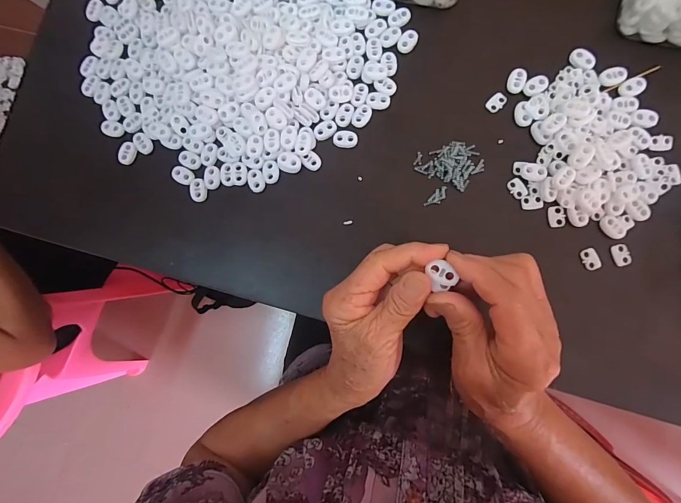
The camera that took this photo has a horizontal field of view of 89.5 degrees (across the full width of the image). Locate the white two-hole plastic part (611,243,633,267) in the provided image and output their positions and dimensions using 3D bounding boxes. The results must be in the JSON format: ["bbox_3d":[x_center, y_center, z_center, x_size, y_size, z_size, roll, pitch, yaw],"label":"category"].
[{"bbox_3d":[0.246,0.003,0.300,0.013,0.004,0.019,-18,85,3],"label":"white two-hole plastic part"}]

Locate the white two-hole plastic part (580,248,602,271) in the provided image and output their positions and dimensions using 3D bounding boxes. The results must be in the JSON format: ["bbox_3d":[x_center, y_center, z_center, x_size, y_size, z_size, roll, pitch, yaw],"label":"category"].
[{"bbox_3d":[0.220,0.007,0.302,0.013,0.004,0.019,-21,85,3],"label":"white two-hole plastic part"}]

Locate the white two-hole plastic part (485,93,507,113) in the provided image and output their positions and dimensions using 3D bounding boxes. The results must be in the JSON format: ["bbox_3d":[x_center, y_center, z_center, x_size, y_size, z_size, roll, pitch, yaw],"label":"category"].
[{"bbox_3d":[0.145,-0.138,0.318,0.014,0.004,0.019,40,90,6],"label":"white two-hole plastic part"}]

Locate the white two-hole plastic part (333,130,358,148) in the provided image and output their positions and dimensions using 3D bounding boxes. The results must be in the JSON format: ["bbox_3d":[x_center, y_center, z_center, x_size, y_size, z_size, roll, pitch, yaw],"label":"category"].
[{"bbox_3d":[0.005,-0.106,0.324,0.023,0.004,0.017,5,86,5],"label":"white two-hole plastic part"}]

